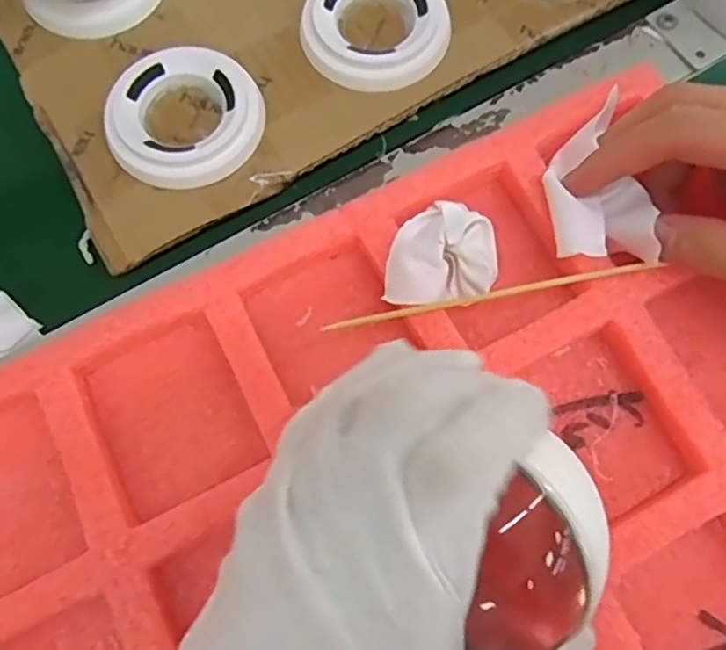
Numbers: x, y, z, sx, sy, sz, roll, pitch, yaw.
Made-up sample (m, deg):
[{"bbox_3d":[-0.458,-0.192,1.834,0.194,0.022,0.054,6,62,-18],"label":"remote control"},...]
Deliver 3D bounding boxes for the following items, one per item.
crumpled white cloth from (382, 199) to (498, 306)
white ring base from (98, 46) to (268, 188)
[{"bbox_3d":[0.032,-0.028,0.251,0.043,0.009,0.041,8,93,-12],"label":"crumpled white cloth"},{"bbox_3d":[-0.082,-0.097,0.290,0.070,0.014,0.067,0,73,-1],"label":"white ring base"}]

